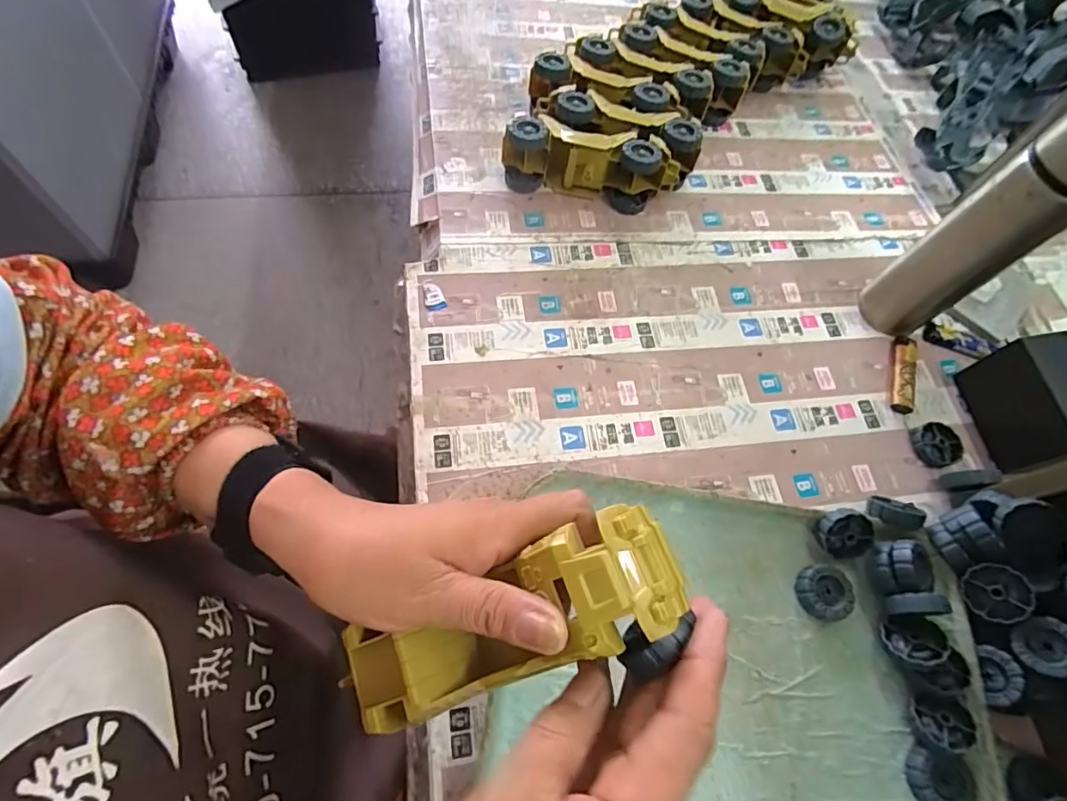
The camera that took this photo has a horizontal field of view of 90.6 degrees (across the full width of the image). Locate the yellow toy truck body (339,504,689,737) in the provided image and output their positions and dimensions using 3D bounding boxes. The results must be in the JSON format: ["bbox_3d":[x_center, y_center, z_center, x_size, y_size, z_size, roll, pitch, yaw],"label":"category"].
[{"bbox_3d":[-0.016,0.106,0.242,0.171,0.046,0.052,-29,63,15],"label":"yellow toy truck body"}]

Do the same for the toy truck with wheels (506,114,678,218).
[{"bbox_3d":[0.058,-0.241,0.537,0.176,0.058,0.061,13,63,0],"label":"toy truck with wheels"}]

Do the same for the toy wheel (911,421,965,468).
[{"bbox_3d":[0.353,0.038,0.458,0.041,0.012,0.037,-8,65,-10],"label":"toy wheel"}]

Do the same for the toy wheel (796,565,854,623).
[{"bbox_3d":[0.215,0.142,0.388,0.040,0.011,0.038,2,64,-5],"label":"toy wheel"}]

